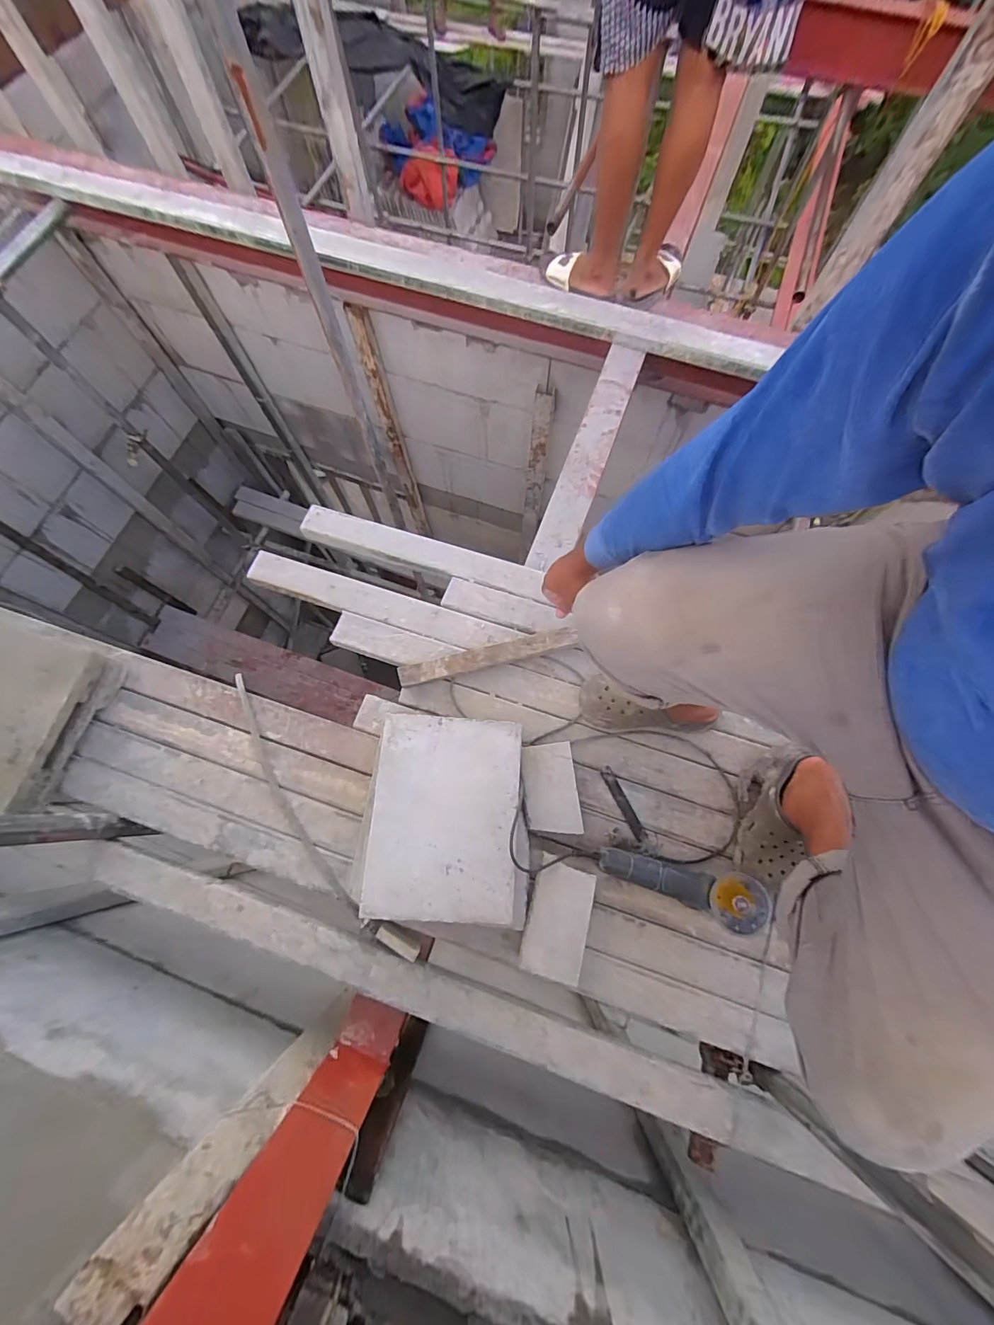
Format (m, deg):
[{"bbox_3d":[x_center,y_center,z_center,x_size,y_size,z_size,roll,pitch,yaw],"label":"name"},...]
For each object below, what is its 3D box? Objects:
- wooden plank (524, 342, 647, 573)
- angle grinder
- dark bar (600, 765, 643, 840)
[{"bbox_3d":[0.250,-0.563,1.235,0.106,0.042,0.752,19,73,7],"label":"wooden plank"},{"bbox_3d":[0.341,0.403,0.853,0.296,0.074,0.096,17,73,6],"label":"angle grinder"},{"bbox_3d":[0.253,0.282,0.936,0.027,0.010,0.148,-25,73,-7],"label":"dark bar"}]

